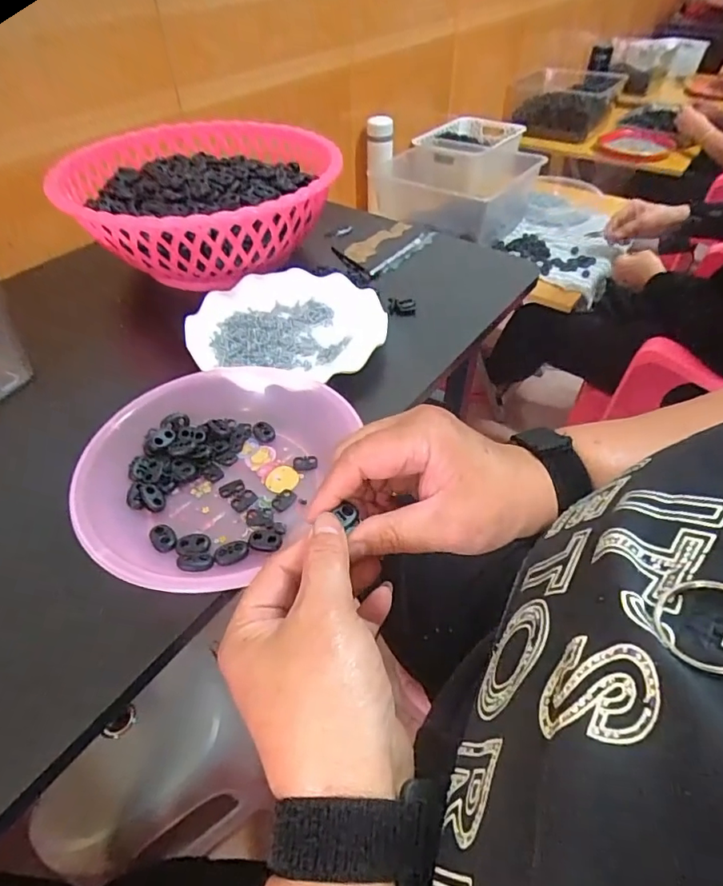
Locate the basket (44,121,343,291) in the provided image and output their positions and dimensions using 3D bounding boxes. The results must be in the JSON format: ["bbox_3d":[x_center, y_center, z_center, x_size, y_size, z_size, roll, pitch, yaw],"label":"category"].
[{"bbox_3d":[-0.175,-0.269,0.571,0.277,0.093,0.269,6,47,5],"label":"basket"}]

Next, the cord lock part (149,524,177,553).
[{"bbox_3d":[-0.133,0.063,0.336,0.015,0.004,0.023,-30,54,-26],"label":"cord lock part"}]

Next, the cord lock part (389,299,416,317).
[{"bbox_3d":[0.043,-0.145,0.542,0.029,0.017,0.011,8,47,6],"label":"cord lock part"}]

